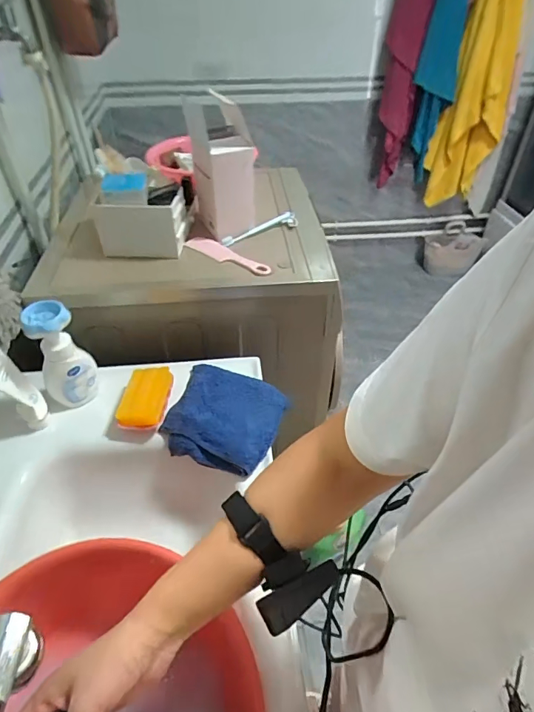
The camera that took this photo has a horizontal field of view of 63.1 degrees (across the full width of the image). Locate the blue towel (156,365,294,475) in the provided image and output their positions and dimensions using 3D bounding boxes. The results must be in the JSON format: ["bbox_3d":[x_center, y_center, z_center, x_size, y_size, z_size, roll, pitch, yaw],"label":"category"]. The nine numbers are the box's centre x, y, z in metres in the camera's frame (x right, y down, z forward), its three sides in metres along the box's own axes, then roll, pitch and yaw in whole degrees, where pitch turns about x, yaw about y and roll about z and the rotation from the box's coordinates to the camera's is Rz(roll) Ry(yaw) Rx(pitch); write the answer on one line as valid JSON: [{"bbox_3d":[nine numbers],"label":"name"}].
[{"bbox_3d":[-0.070,0.100,0.741,0.180,0.034,0.175,16,46,16],"label":"blue towel"}]

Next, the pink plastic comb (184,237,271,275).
[{"bbox_3d":[-0.076,-0.208,0.890,0.190,0.019,0.051,24,49,23],"label":"pink plastic comb"}]

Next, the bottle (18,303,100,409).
[{"bbox_3d":[-0.334,0.002,0.714,0.078,0.182,0.056,-13,45,-14],"label":"bottle"}]

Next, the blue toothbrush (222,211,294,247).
[{"bbox_3d":[-0.017,-0.284,0.965,0.193,0.030,0.014,-26,49,-25],"label":"blue toothbrush"}]

